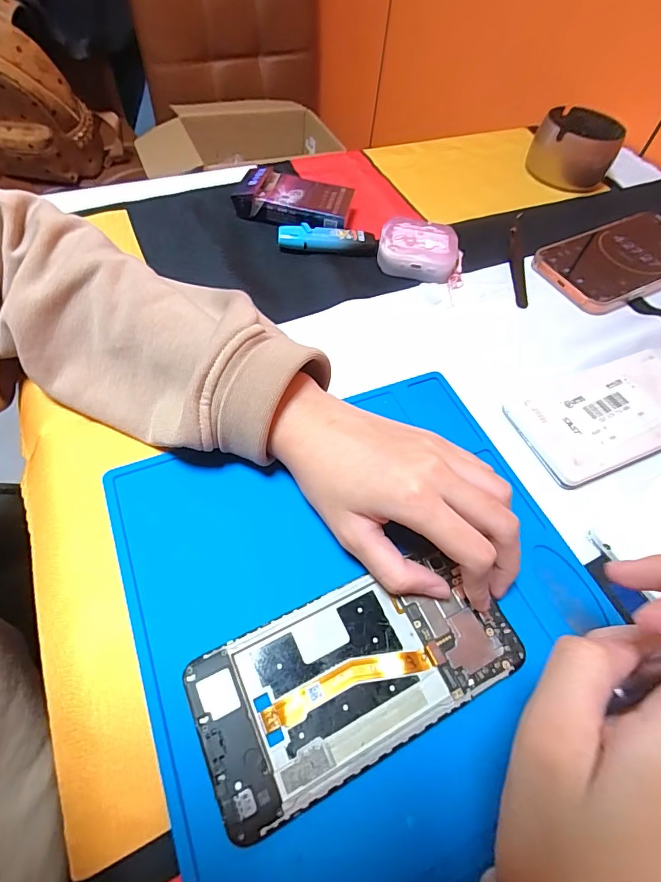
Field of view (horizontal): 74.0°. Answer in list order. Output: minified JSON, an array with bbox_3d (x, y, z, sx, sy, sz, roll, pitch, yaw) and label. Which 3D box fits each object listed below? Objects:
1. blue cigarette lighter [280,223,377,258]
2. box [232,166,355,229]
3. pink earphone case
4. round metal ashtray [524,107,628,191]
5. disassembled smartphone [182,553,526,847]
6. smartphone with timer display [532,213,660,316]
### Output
[{"bbox_3d":[-0.002,-0.173,0.380,0.085,0.016,0.021,3,57,-3],"label":"blue cigarette lighter"},{"bbox_3d":[-0.033,-0.217,0.400,0.098,0.026,0.055,14,57,4],"label":"box"},{"bbox_3d":[0.077,-0.158,0.369,0.073,0.029,0.042,14,57,4],"label":"pink earphone case"},{"bbox_3d":[0.264,-0.317,0.475,0.083,0.048,0.086,27,59,12],"label":"round metal ashtray"},{"bbox_3d":[0.015,0.106,0.204,0.147,0.006,0.071,-15,60,-15],"label":"disassembled smartphone"},{"bbox_3d":[0.273,-0.166,0.401,0.176,0.013,0.080,-23,62,-18],"label":"smartphone with timer display"}]

